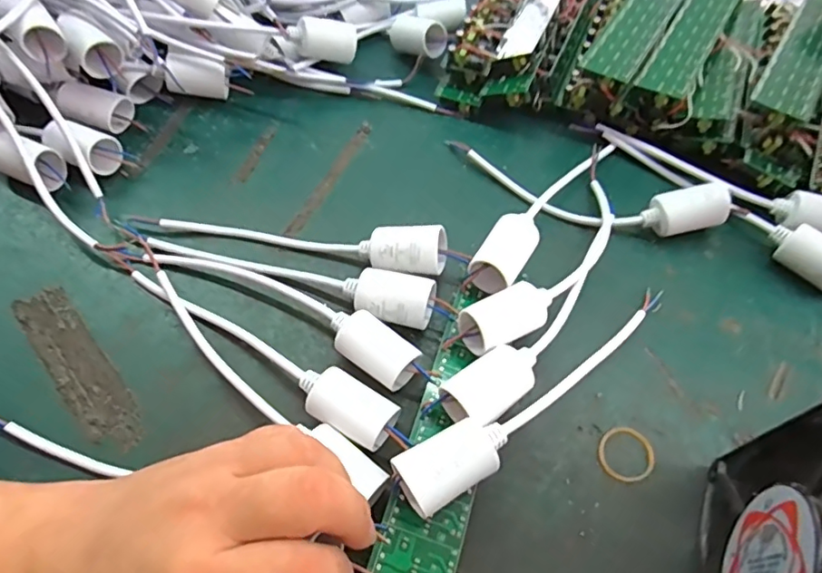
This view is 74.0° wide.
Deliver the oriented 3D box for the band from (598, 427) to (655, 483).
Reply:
[{"bbox_3d":[0.116,0.090,0.293,0.028,0.004,0.029,2,58,-3],"label":"band"}]

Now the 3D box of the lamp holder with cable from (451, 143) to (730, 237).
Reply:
[{"bbox_3d":[0.116,-0.068,0.376,0.194,0.037,0.051,20,59,9],"label":"lamp holder with cable"}]

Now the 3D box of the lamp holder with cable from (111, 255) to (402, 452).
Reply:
[{"bbox_3d":[-0.099,0.029,0.307,0.204,0.028,0.027,29,60,14],"label":"lamp holder with cable"}]

